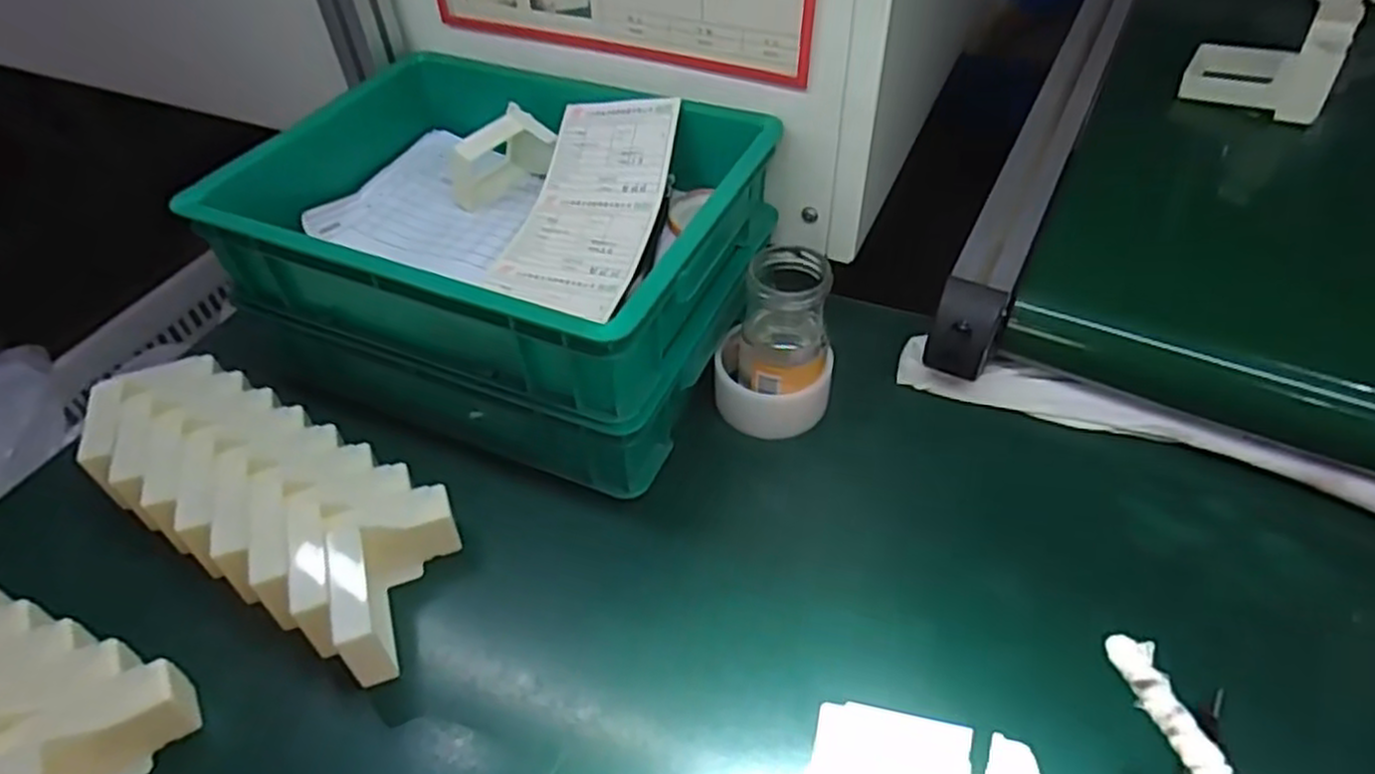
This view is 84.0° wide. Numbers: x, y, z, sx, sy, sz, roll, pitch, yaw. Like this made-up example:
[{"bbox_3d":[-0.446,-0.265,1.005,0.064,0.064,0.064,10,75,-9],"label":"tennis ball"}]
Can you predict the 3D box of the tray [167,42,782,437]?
[{"bbox_3d":[-0.133,-0.130,0.559,0.339,0.082,0.268,18,50,19],"label":"tray"}]

